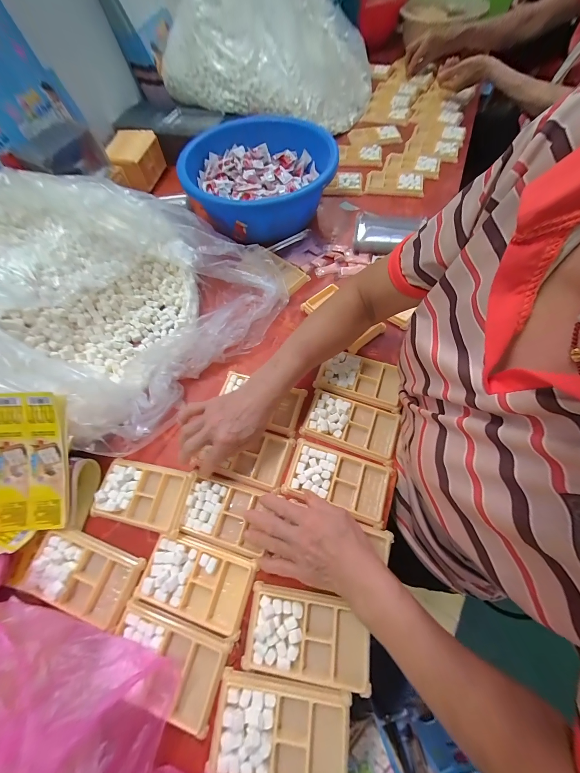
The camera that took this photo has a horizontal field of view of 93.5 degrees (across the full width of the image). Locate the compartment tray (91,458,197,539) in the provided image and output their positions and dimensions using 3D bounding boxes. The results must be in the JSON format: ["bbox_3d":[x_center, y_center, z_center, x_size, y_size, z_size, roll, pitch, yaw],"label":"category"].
[{"bbox_3d":[-0.204,0.147,0.372,0.131,0.015,0.080,9,66,6],"label":"compartment tray"}]

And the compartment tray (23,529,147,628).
[{"bbox_3d":[-0.259,0.235,0.339,0.131,0.017,0.075,16,67,9],"label":"compartment tray"}]

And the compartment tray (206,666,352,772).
[{"bbox_3d":[-0.010,0.348,0.273,0.134,0.012,0.077,6,65,4],"label":"compartment tray"}]

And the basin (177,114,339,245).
[{"bbox_3d":[-0.071,-0.444,0.594,0.285,0.112,0.303,-1,65,1],"label":"basin"}]

